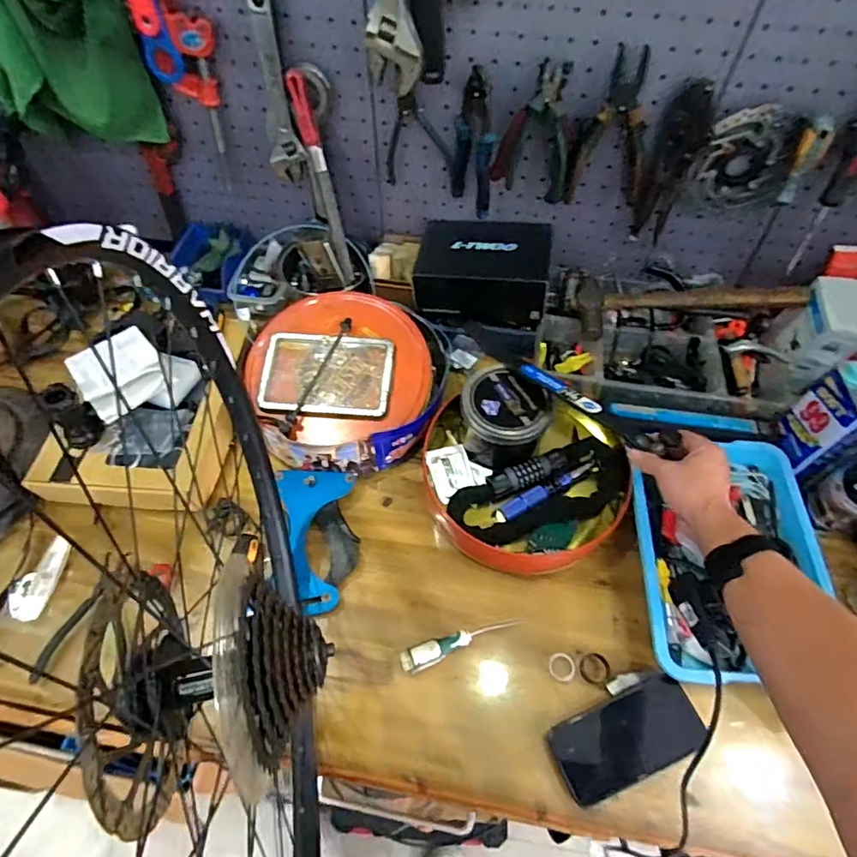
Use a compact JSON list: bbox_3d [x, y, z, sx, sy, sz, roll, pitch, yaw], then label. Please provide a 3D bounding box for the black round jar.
[{"bbox_3d":[0.106,-0.012,0.738,0.118,0.096,0.119,-25,60,-16],"label":"black round jar"}]

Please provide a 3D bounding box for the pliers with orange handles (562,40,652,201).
[{"bbox_3d":[0.231,-0.376,0.679,0.107,0.199,0.038,-12,57,3],"label":"pliers with orange handles"}]

